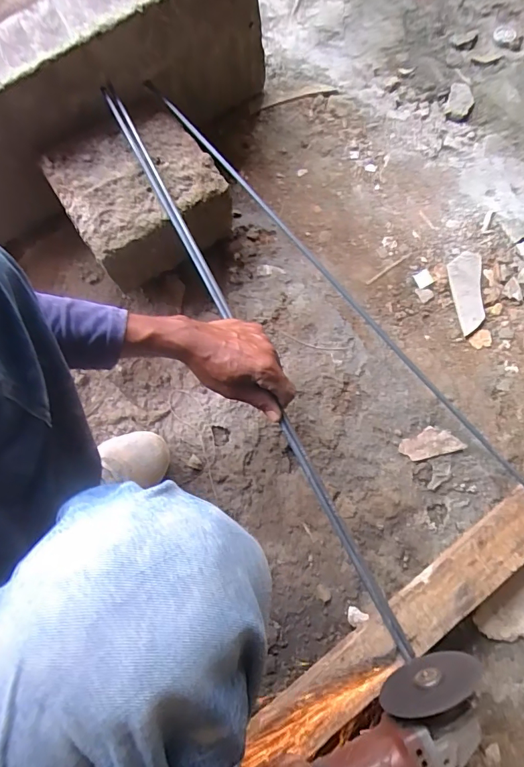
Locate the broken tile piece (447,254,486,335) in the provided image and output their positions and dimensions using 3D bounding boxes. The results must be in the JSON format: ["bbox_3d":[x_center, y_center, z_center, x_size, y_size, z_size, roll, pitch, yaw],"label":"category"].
[{"bbox_3d":[0.304,-0.136,0.647,0.047,0.009,0.126,0,75,4],"label":"broken tile piece"}]

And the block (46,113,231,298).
[{"bbox_3d":[-0.174,-0.272,0.644,0.203,0.121,0.198,-32,75,-5],"label":"block"}]

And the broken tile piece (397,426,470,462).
[{"bbox_3d":[0.229,0.081,0.592,0.081,0.009,0.039,-15,75,0],"label":"broken tile piece"}]

